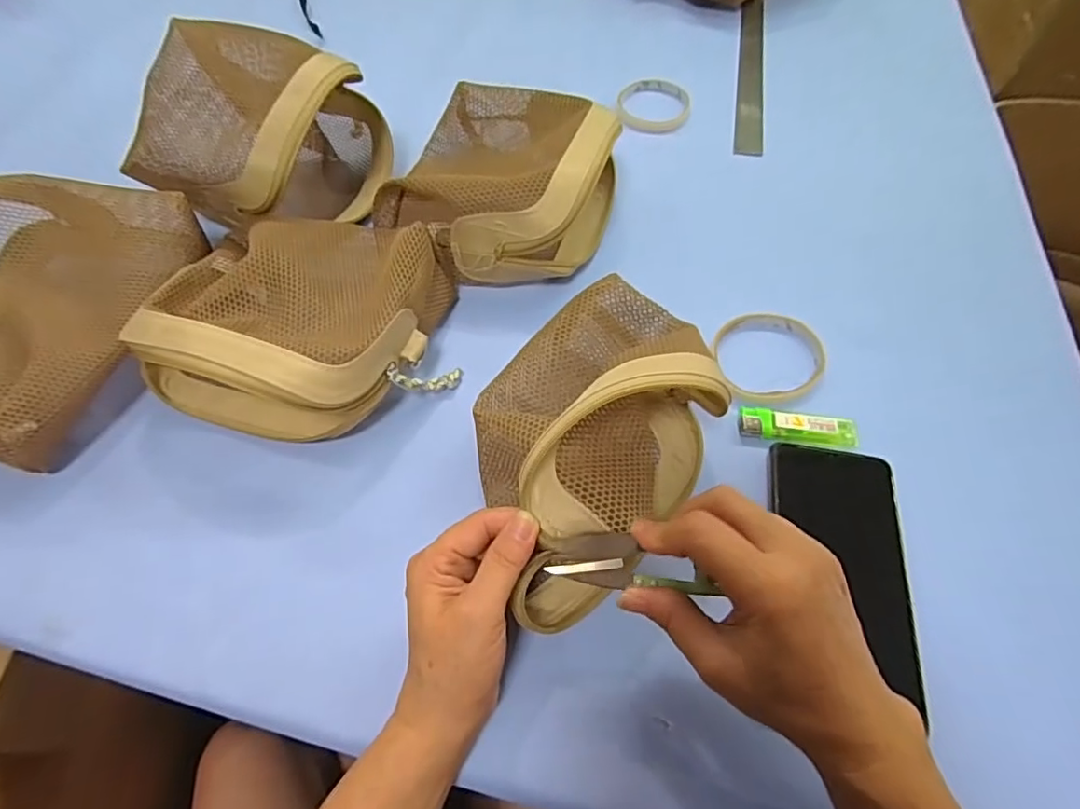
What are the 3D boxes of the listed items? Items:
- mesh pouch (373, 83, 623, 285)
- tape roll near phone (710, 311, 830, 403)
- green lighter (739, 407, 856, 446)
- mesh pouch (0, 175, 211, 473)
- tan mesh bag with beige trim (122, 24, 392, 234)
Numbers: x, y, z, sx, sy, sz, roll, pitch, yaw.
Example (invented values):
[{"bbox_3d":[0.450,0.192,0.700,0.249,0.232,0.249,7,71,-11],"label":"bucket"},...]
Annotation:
[{"bbox_3d":[-0.034,-0.200,0.498,0.189,0.084,0.205,10,58,6],"label":"mesh pouch"},{"bbox_3d":[0.178,-0.038,0.442,0.084,0.010,0.084,0,57,0],"label":"tape roll near phone"},{"bbox_3d":[0.182,0.017,0.401,0.080,0.012,0.022,7,58,4],"label":"green lighter"},{"bbox_3d":[-0.371,-0.082,0.419,0.170,0.105,0.227,15,59,10],"label":"mesh pouch"},{"bbox_3d":[-0.237,-0.234,0.503,0.157,0.134,0.179,23,60,14],"label":"tan mesh bag with beige trim"}]

